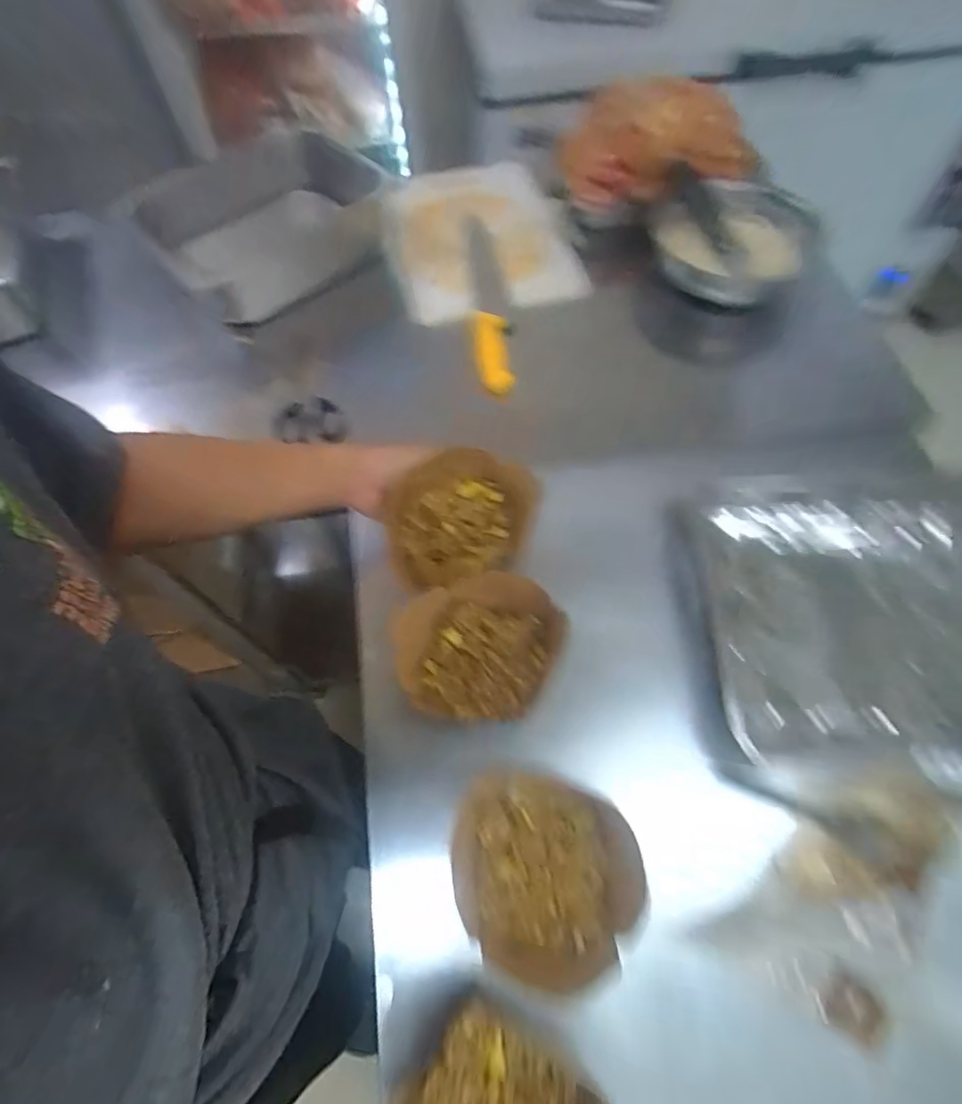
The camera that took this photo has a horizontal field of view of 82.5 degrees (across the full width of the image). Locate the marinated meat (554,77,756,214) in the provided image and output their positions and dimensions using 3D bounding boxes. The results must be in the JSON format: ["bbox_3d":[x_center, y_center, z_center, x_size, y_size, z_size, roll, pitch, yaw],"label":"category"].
[{"bbox_3d":[0.194,-0.459,0.616,0.211,0.106,0.083,9,64,7],"label":"marinated meat"}]

